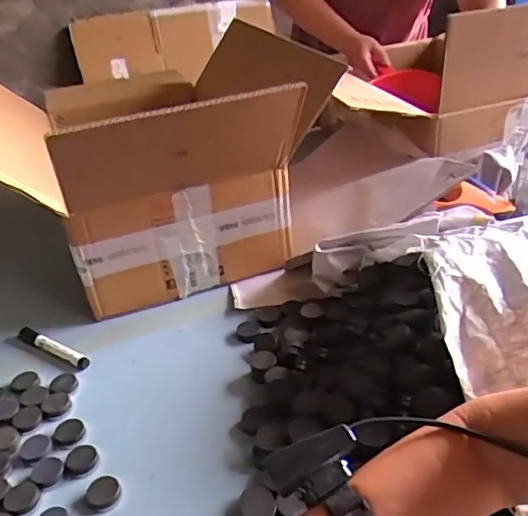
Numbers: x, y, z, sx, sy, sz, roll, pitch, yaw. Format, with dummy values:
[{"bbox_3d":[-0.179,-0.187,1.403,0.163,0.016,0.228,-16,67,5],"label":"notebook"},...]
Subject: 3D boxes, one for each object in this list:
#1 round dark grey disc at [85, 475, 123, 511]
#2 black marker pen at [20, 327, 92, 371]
[{"bbox_3d":[-0.164,0.239,0.566,0.034,0.011,0.033,-4,32,2],"label":"round dark grey disc"},{"bbox_3d":[-0.291,0.122,0.766,0.136,0.015,0.017,14,37,29],"label":"black marker pen"}]

